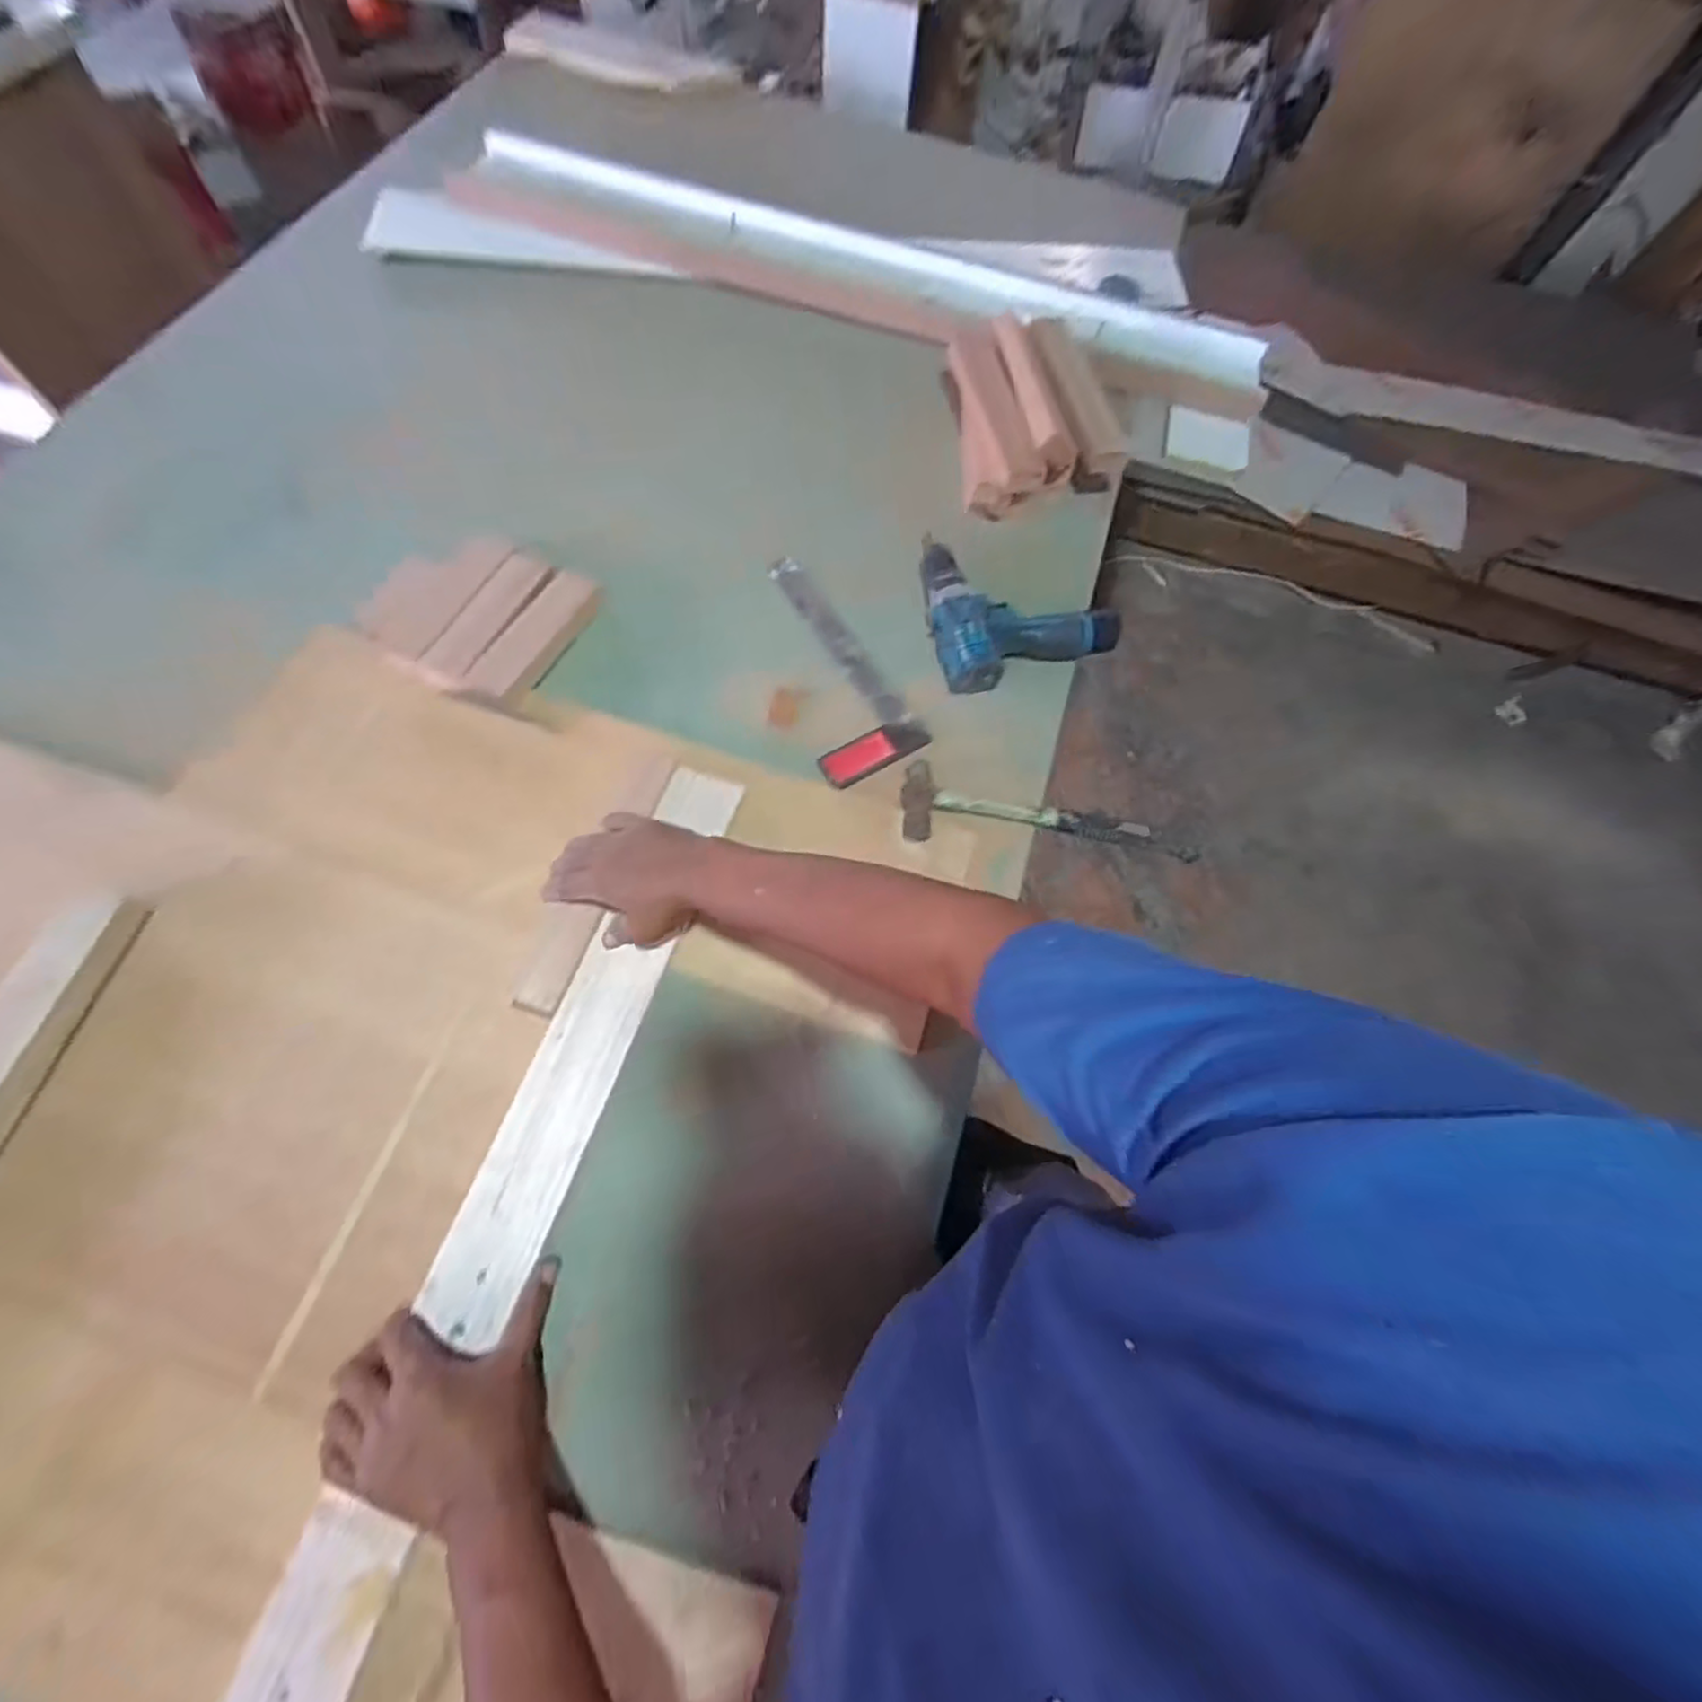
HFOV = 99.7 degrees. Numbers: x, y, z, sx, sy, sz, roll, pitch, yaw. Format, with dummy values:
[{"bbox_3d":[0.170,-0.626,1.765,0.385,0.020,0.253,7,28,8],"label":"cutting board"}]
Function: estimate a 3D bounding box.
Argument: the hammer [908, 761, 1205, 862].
[{"bbox_3d":[0.187,-0.035,0.733,0.273,0.040,0.092,7,66,-3],"label":"hammer"}]

